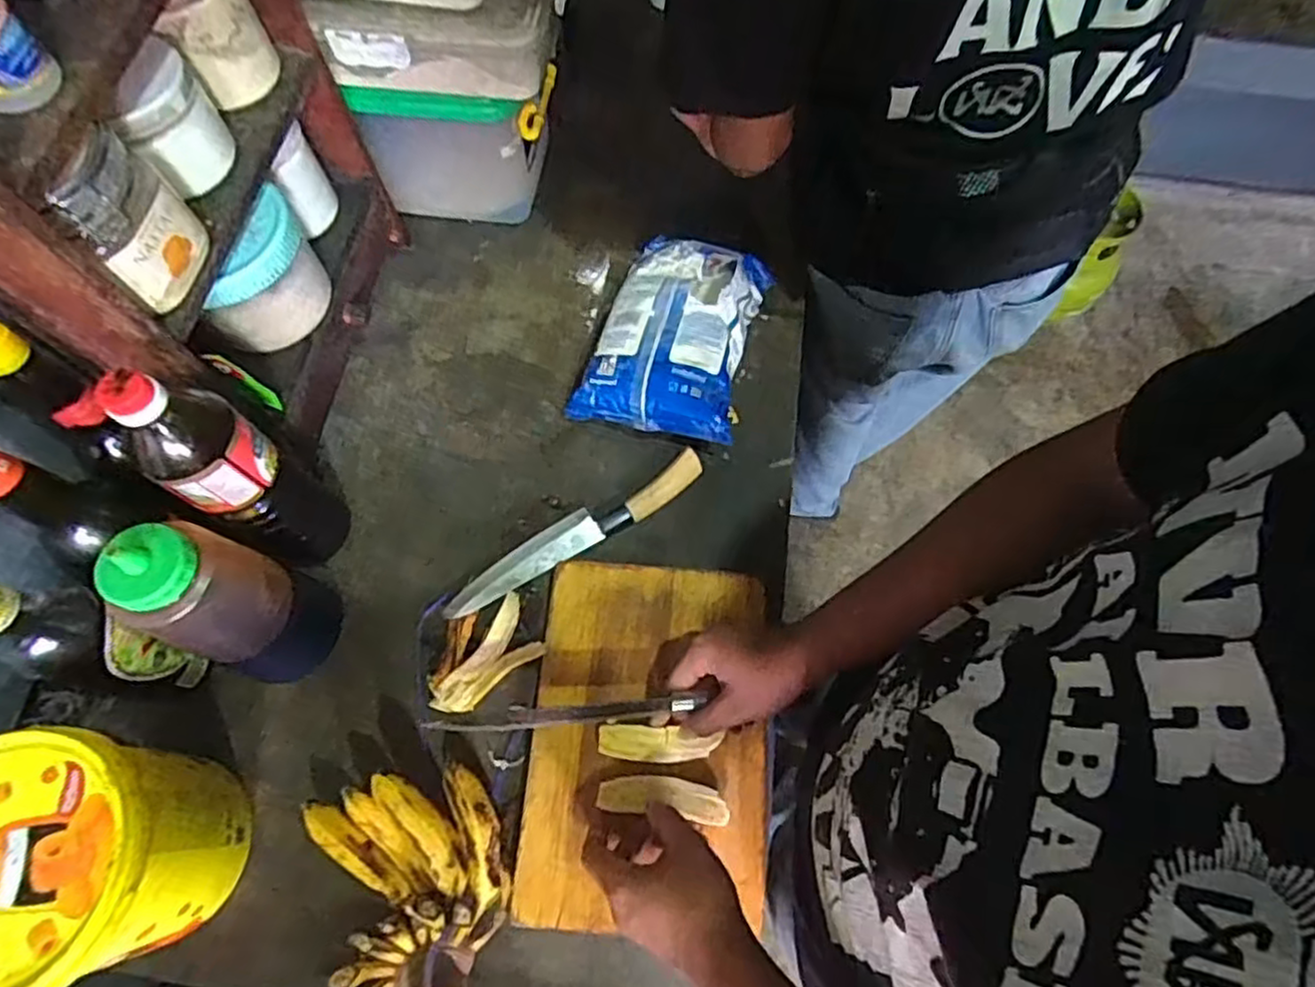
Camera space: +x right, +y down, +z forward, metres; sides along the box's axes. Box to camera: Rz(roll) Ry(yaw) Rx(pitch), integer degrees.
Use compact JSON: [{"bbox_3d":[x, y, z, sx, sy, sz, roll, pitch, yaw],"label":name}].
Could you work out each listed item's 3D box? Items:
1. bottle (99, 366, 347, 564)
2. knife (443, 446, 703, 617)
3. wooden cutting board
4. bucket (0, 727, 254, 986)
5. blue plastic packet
[{"bbox_3d":[-0.337,-0.011,0.574,0.058,0.267,0.074,32,71,13],"label":"bottle"},{"bbox_3d":[-0.075,0.040,0.677,0.277,0.018,0.036,-31,70,-12],"label":"knife"},{"bbox_3d":[-0.004,0.204,0.601,0.202,0.024,0.293,4,67,2],"label":"wooden cutting board"},{"bbox_3d":[-0.419,0.267,0.507,0.166,0.154,0.154,0,67,1],"label":"bucket"},{"bbox_3d":[0.021,-0.171,0.749,0.158,0.067,0.228,15,68,7],"label":"blue plastic packet"}]

